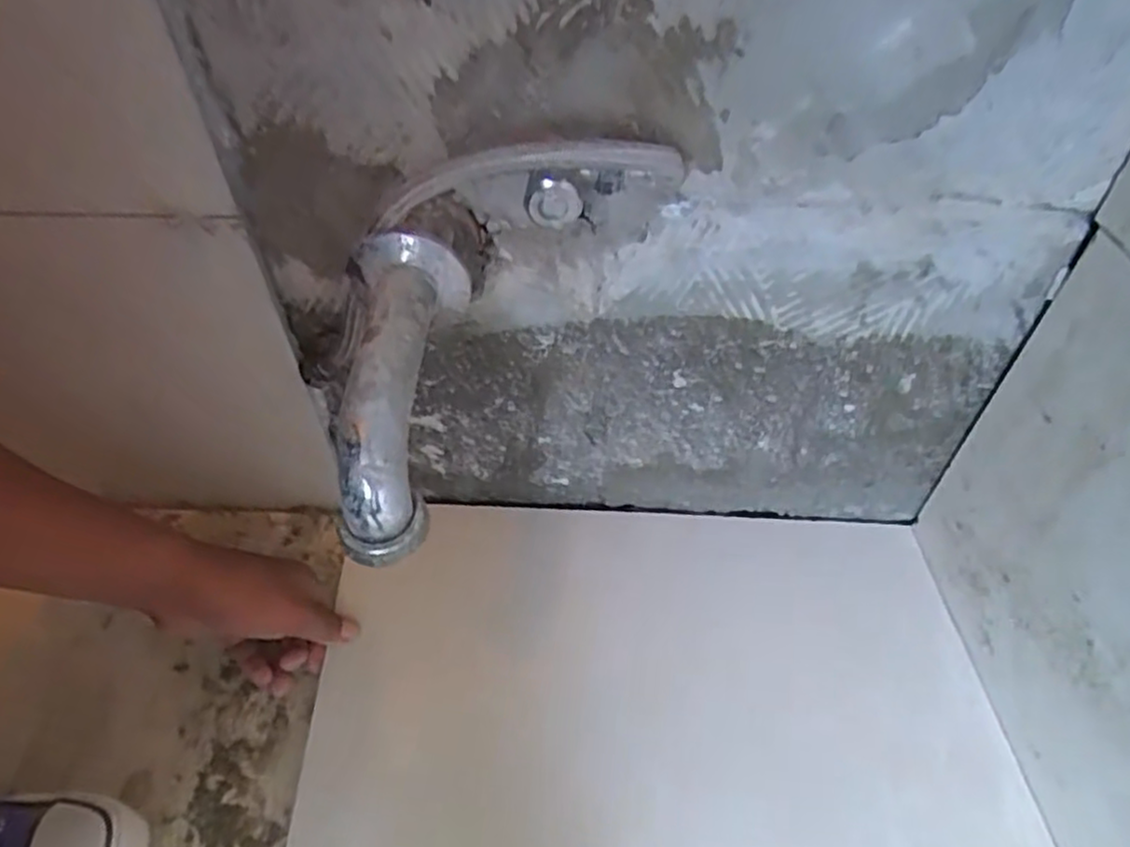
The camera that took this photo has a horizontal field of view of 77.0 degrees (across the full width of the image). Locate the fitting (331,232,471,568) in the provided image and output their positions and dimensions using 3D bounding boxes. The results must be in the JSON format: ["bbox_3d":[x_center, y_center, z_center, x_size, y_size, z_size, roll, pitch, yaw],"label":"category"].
[{"bbox_3d":[-0.086,-0.021,0.361,0.055,0.059,0.177,1,61,2],"label":"fitting"}]

